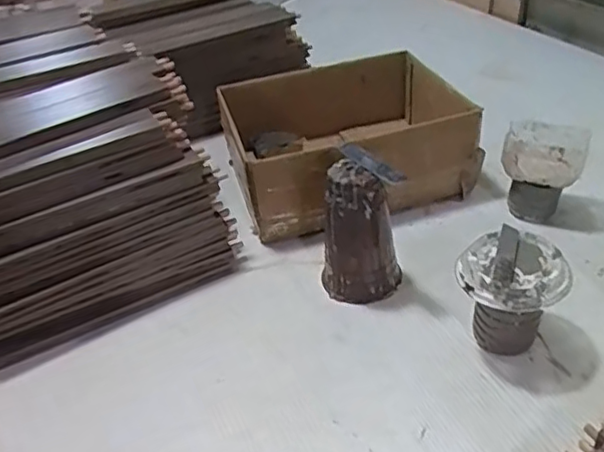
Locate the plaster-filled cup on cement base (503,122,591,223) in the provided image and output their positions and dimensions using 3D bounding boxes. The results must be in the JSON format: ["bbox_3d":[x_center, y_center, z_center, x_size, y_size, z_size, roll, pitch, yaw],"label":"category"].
[{"bbox_3d":[0.312,-0.070,0.804,0.097,0.109,0.091,-4,37,3],"label":"plaster-filled cup on cement base"}]

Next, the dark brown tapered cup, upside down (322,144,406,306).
[{"bbox_3d":[0.065,0.001,0.702,0.090,0.165,0.077,-4,37,3],"label":"dark brown tapered cup, upside down"}]

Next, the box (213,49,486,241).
[{"bbox_3d":[0.065,-0.121,0.887,0.316,0.132,0.258,-13,37,-9],"label":"box"}]

